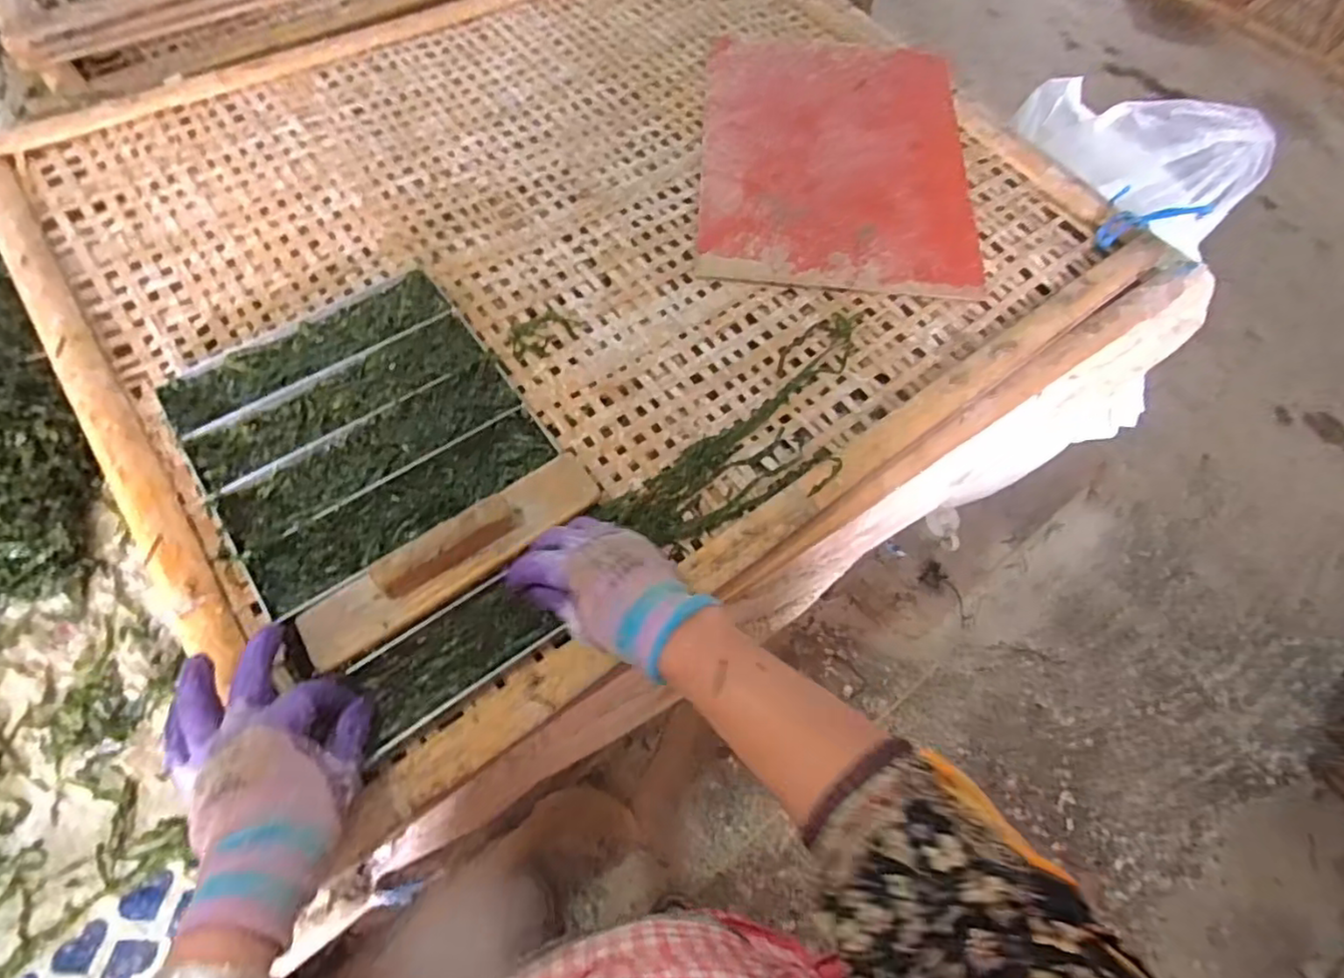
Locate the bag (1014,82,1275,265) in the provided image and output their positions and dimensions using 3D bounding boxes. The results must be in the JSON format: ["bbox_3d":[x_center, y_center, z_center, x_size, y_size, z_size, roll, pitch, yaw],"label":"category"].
[{"bbox_3d":[0.670,-0.485,1.003,0.350,0.216,0.118,33,68,14],"label":"bag"}]

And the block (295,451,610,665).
[{"bbox_3d":[-0.160,0.042,0.484,0.229,0.039,0.054,-34,70,-14],"label":"block"}]

